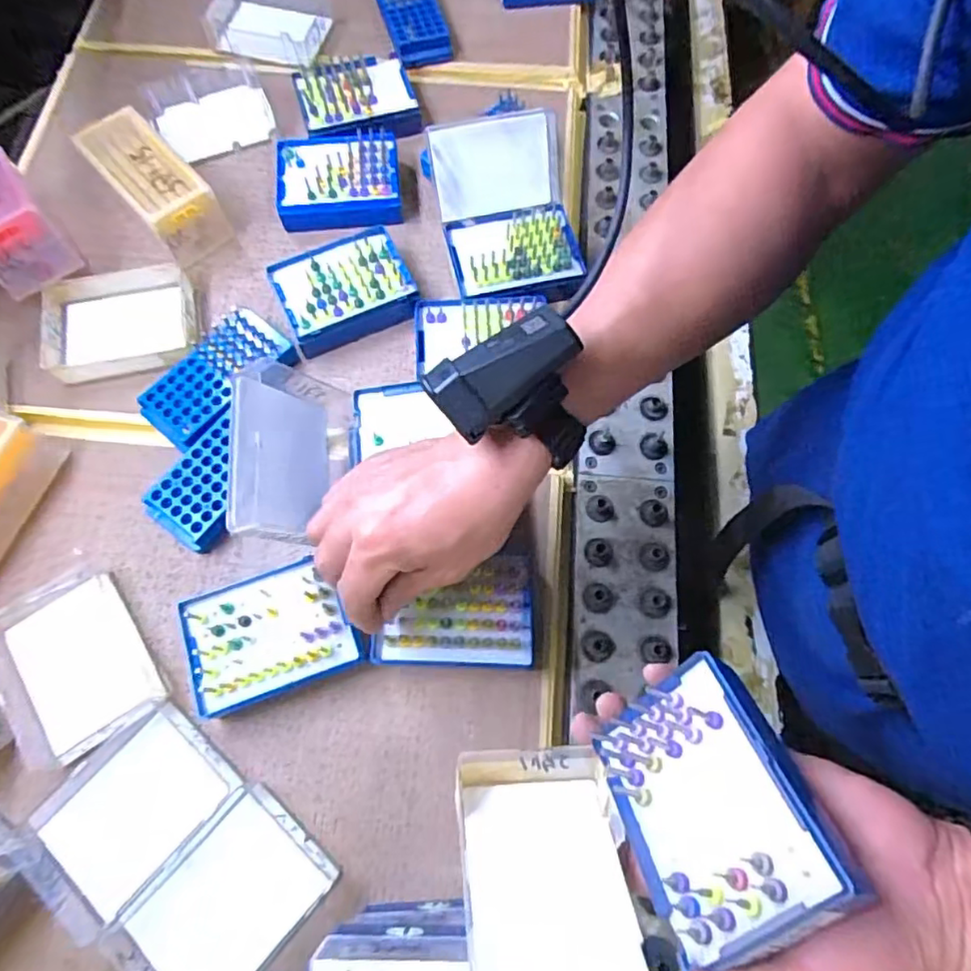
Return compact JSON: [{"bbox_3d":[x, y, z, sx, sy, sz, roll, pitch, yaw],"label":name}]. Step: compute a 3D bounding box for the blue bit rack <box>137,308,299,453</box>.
[{"bbox_3d":[-0.205,-0.084,0.470,0.058,0.033,0.118,39,74,12],"label":"blue bit rack"}]

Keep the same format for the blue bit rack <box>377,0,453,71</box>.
[{"bbox_3d":[-0.074,-0.476,0.620,0.057,0.030,0.122,-15,71,-7],"label":"blue bit rack"}]

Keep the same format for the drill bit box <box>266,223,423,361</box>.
[{"bbox_3d":[-0.116,-0.160,0.502,0.103,0.028,0.086,-23,72,-9],"label":"drill bit box"}]

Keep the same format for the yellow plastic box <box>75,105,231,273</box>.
[{"bbox_3d":[-0.281,-0.253,0.521,0.056,0.055,0.129,-40,76,-14],"label":"yellow plastic box"}]

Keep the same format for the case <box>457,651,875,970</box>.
[{"bbox_3d":[0.061,0.152,0.279,0.076,0.156,0.116,29,25,-28],"label":"case"}]

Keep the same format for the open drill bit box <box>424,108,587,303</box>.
[{"bbox_3d":[0.018,-0.226,0.508,0.109,0.075,0.147,-11,70,-5],"label":"open drill bit box"}]

